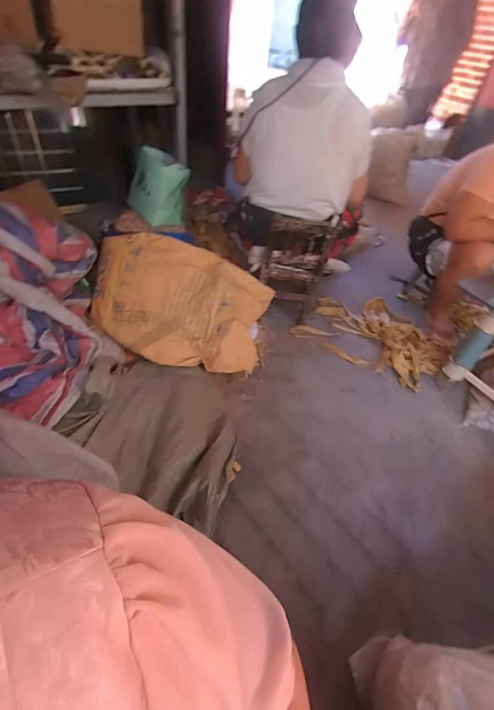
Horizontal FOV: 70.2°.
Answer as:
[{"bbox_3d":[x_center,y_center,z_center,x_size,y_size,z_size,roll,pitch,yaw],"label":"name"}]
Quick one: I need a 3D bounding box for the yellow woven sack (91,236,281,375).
[{"bbox_3d":[-0.247,-0.180,1.317,0.640,0.200,0.456,14,76,-3],"label":"yellow woven sack"}]

